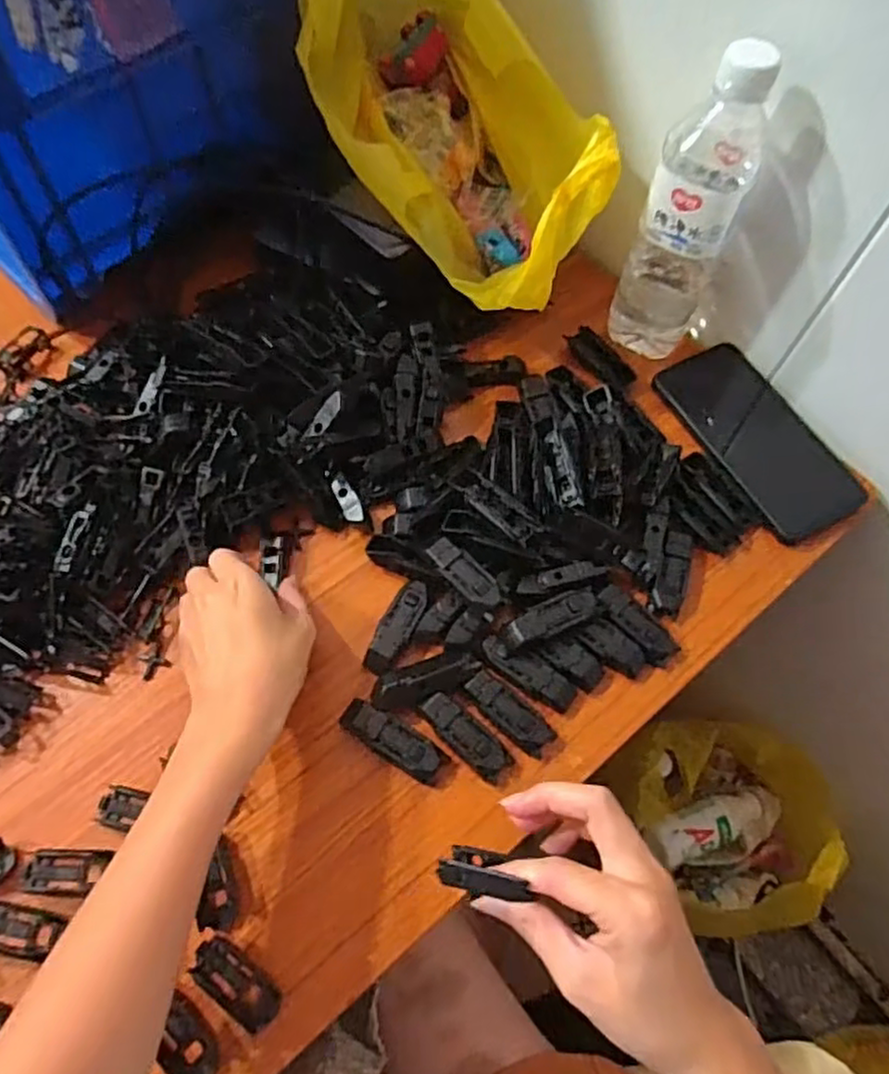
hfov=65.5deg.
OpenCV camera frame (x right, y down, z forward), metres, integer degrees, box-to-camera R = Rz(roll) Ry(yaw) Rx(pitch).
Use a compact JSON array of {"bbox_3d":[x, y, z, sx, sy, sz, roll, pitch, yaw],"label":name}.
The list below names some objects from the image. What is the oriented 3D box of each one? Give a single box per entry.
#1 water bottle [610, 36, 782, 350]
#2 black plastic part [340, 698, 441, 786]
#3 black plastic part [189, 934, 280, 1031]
[{"bbox_3d":[0.170,-0.217,0.476,0.066,0.206,0.065,31,66,13],"label":"water bottle"},{"bbox_3d":[-0.032,0.119,0.405,0.066,0.014,0.020,31,66,13],"label":"black plastic part"},{"bbox_3d":[-0.105,0.226,0.350,0.050,0.004,0.021,34,67,14],"label":"black plastic part"}]

